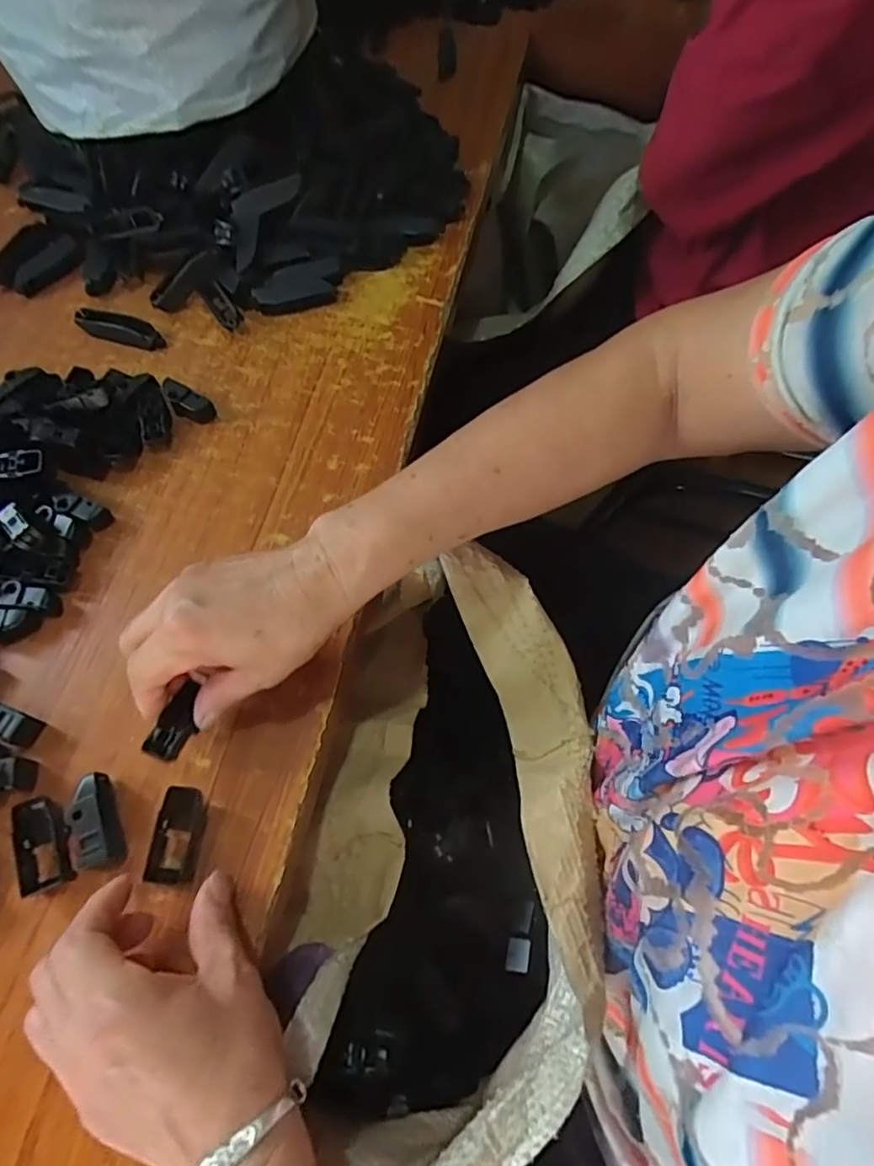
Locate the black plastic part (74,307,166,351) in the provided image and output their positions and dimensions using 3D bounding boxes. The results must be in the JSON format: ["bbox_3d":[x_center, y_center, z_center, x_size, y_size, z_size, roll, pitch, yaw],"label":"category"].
[{"bbox_3d":[-0.270,-0.215,0.508,0.080,0.014,0.021,15,66,6],"label":"black plastic part"}]

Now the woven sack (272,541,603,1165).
[{"bbox_3d":[0.001,0.165,0.393,0.177,0.167,0.353,9,65,4],"label":"woven sack"}]

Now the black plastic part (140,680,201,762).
[{"bbox_3d":[-0.152,0.080,0.352,0.020,0.010,0.045,11,59,4],"label":"black plastic part"}]

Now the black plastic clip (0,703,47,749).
[{"bbox_3d":[-0.270,0.084,0.370,0.043,0.025,0.018,21,67,9],"label":"black plastic clip"}]

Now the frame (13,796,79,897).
[{"bbox_3d":[-0.226,0.150,0.343,0.024,0.016,0.052,-24,68,-11],"label":"frame"}]

